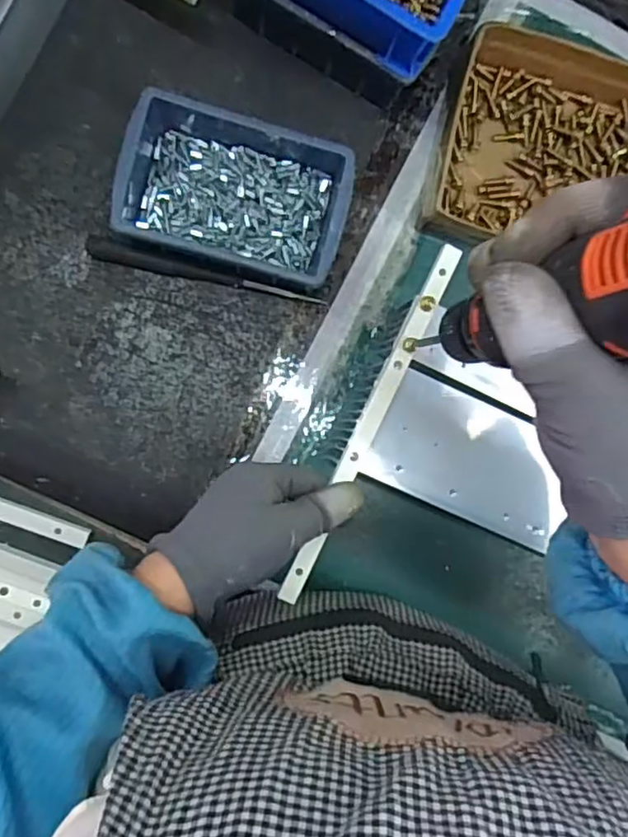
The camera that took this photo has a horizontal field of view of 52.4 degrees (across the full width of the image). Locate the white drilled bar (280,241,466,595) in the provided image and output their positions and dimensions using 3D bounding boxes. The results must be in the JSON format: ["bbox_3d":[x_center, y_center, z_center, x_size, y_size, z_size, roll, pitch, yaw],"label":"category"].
[{"bbox_3d":[0.037,0.003,0.408,0.014,0.008,0.246,26,89,-7],"label":"white drilled bar"}]

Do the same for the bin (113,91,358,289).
[{"bbox_3d":[-0.052,-0.153,0.432,0.143,0.054,0.106,15,90,-7],"label":"bin"}]

